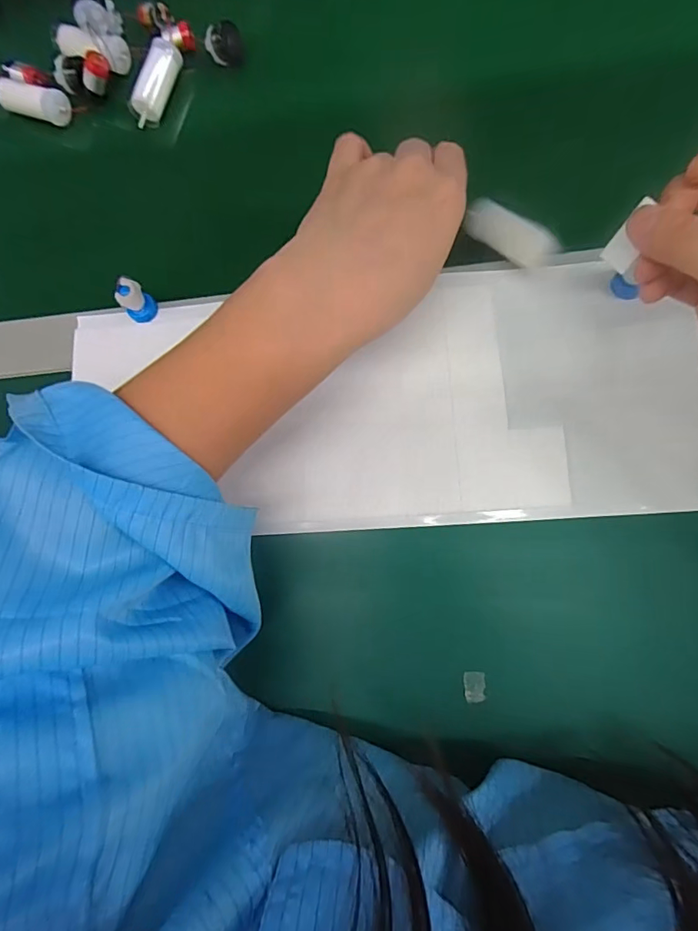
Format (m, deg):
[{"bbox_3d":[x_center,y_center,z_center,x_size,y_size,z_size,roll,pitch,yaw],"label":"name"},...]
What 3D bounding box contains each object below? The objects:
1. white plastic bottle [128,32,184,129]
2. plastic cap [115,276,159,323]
[{"bbox_3d":[-0.137,-0.274,0.341,0.017,0.017,0.065,22,91,5],"label":"white plastic bottle"},{"bbox_3d":[-0.135,-0.104,0.304,0.014,0.029,0.018,28,78,6],"label":"plastic cap"}]

